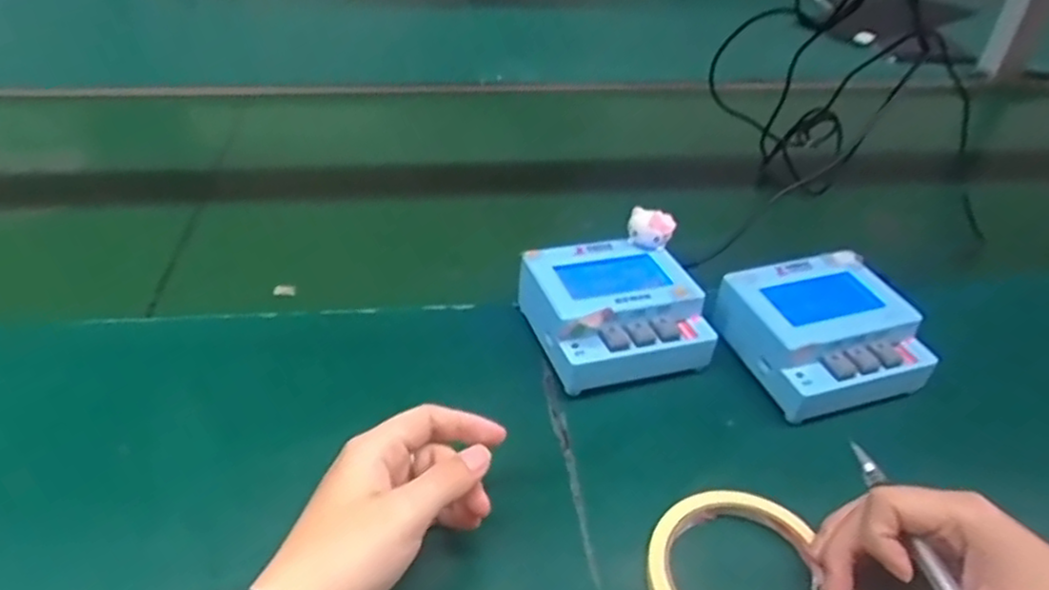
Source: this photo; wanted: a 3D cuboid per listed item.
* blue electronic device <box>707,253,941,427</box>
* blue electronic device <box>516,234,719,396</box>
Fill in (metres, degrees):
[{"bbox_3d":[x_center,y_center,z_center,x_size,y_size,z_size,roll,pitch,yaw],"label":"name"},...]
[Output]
[{"bbox_3d":[0.190,0.024,0.459,0.107,0.041,0.100,-8,40,-14],"label":"blue electronic device"},{"bbox_3d":[0.058,0.007,0.469,0.102,0.041,0.103,-11,41,-17],"label":"blue electronic device"}]

